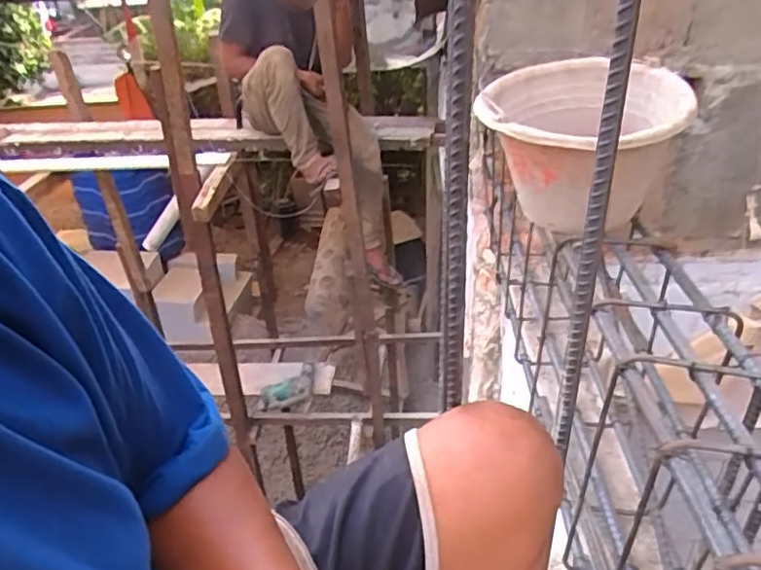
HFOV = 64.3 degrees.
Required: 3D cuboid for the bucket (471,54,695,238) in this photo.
[{"bbox_3d":[0.254,-0.175,0.794,0.232,0.176,0.243,5,33,14],"label":"bucket"}]

